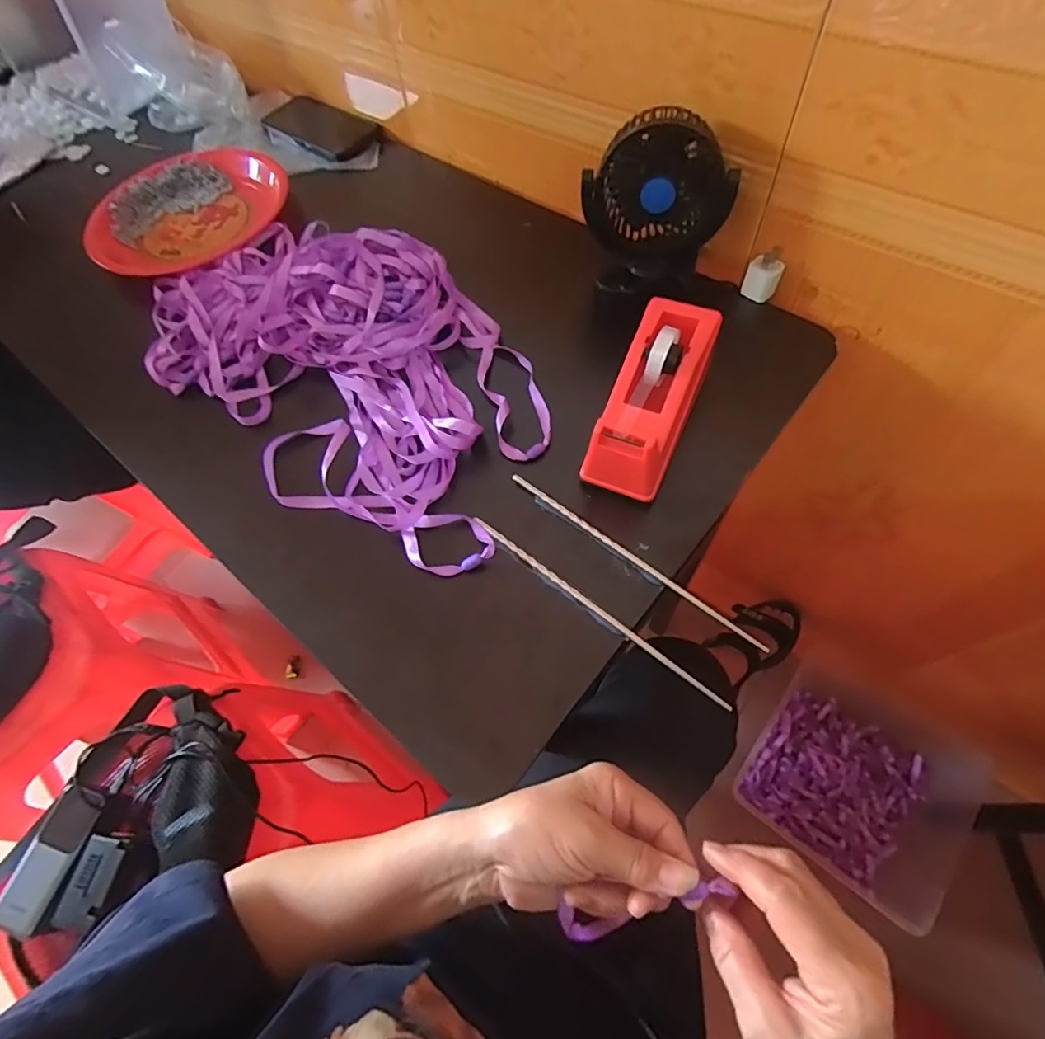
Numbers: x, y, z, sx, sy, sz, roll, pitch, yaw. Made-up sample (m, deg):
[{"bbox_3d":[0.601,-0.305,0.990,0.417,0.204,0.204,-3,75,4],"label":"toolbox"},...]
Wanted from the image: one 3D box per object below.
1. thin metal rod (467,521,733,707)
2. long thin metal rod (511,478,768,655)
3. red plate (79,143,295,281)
[{"bbox_3d":[0.048,0.061,0.388,0.220,0.004,0.006,36,71,19],"label":"thin metal rod"},{"bbox_3d":[0.079,0.026,0.401,0.220,0.004,0.007,36,71,19],"label":"long thin metal rod"},{"bbox_3d":[-0.392,-0.373,0.654,0.223,0.044,0.234,-4,67,10],"label":"red plate"}]

